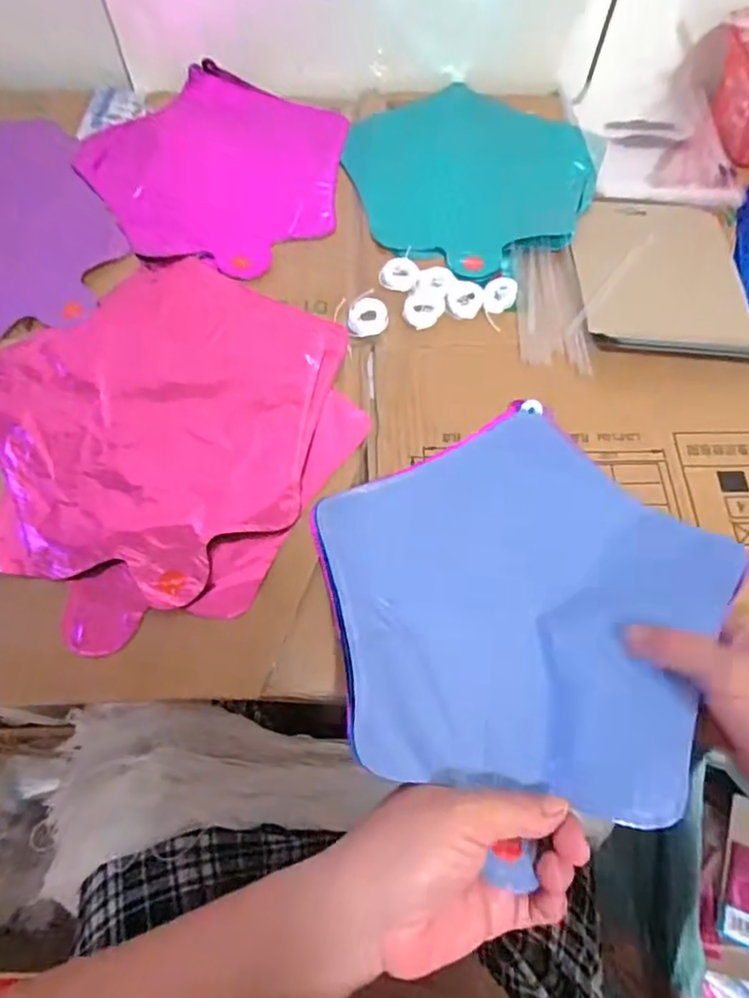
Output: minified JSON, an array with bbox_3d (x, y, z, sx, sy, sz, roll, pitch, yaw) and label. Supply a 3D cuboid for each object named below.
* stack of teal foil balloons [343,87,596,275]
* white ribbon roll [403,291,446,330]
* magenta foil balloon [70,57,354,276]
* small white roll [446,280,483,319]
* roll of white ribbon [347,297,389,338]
[{"bbox_3d":[0.080,-0.290,0.526,0.213,0.012,0.235,19,65,8],"label":"stack of teal foil balloons"},{"bbox_3d":[0.037,-0.142,0.444,0.026,0.010,0.034,35,68,15],"label":"white ribbon roll"},{"bbox_3d":[-0.132,-0.296,0.530,0.243,0.012,0.226,0,64,-1],"label":"magenta foil balloon"},{"bbox_3d":[0.068,-0.153,0.450,0.027,0.006,0.033,7,64,2],"label":"small white roll"},{"bbox_3d":[-0.005,-0.134,0.438,0.030,0.007,0.030,0,78,-2],"label":"roll of white ribbon"}]

